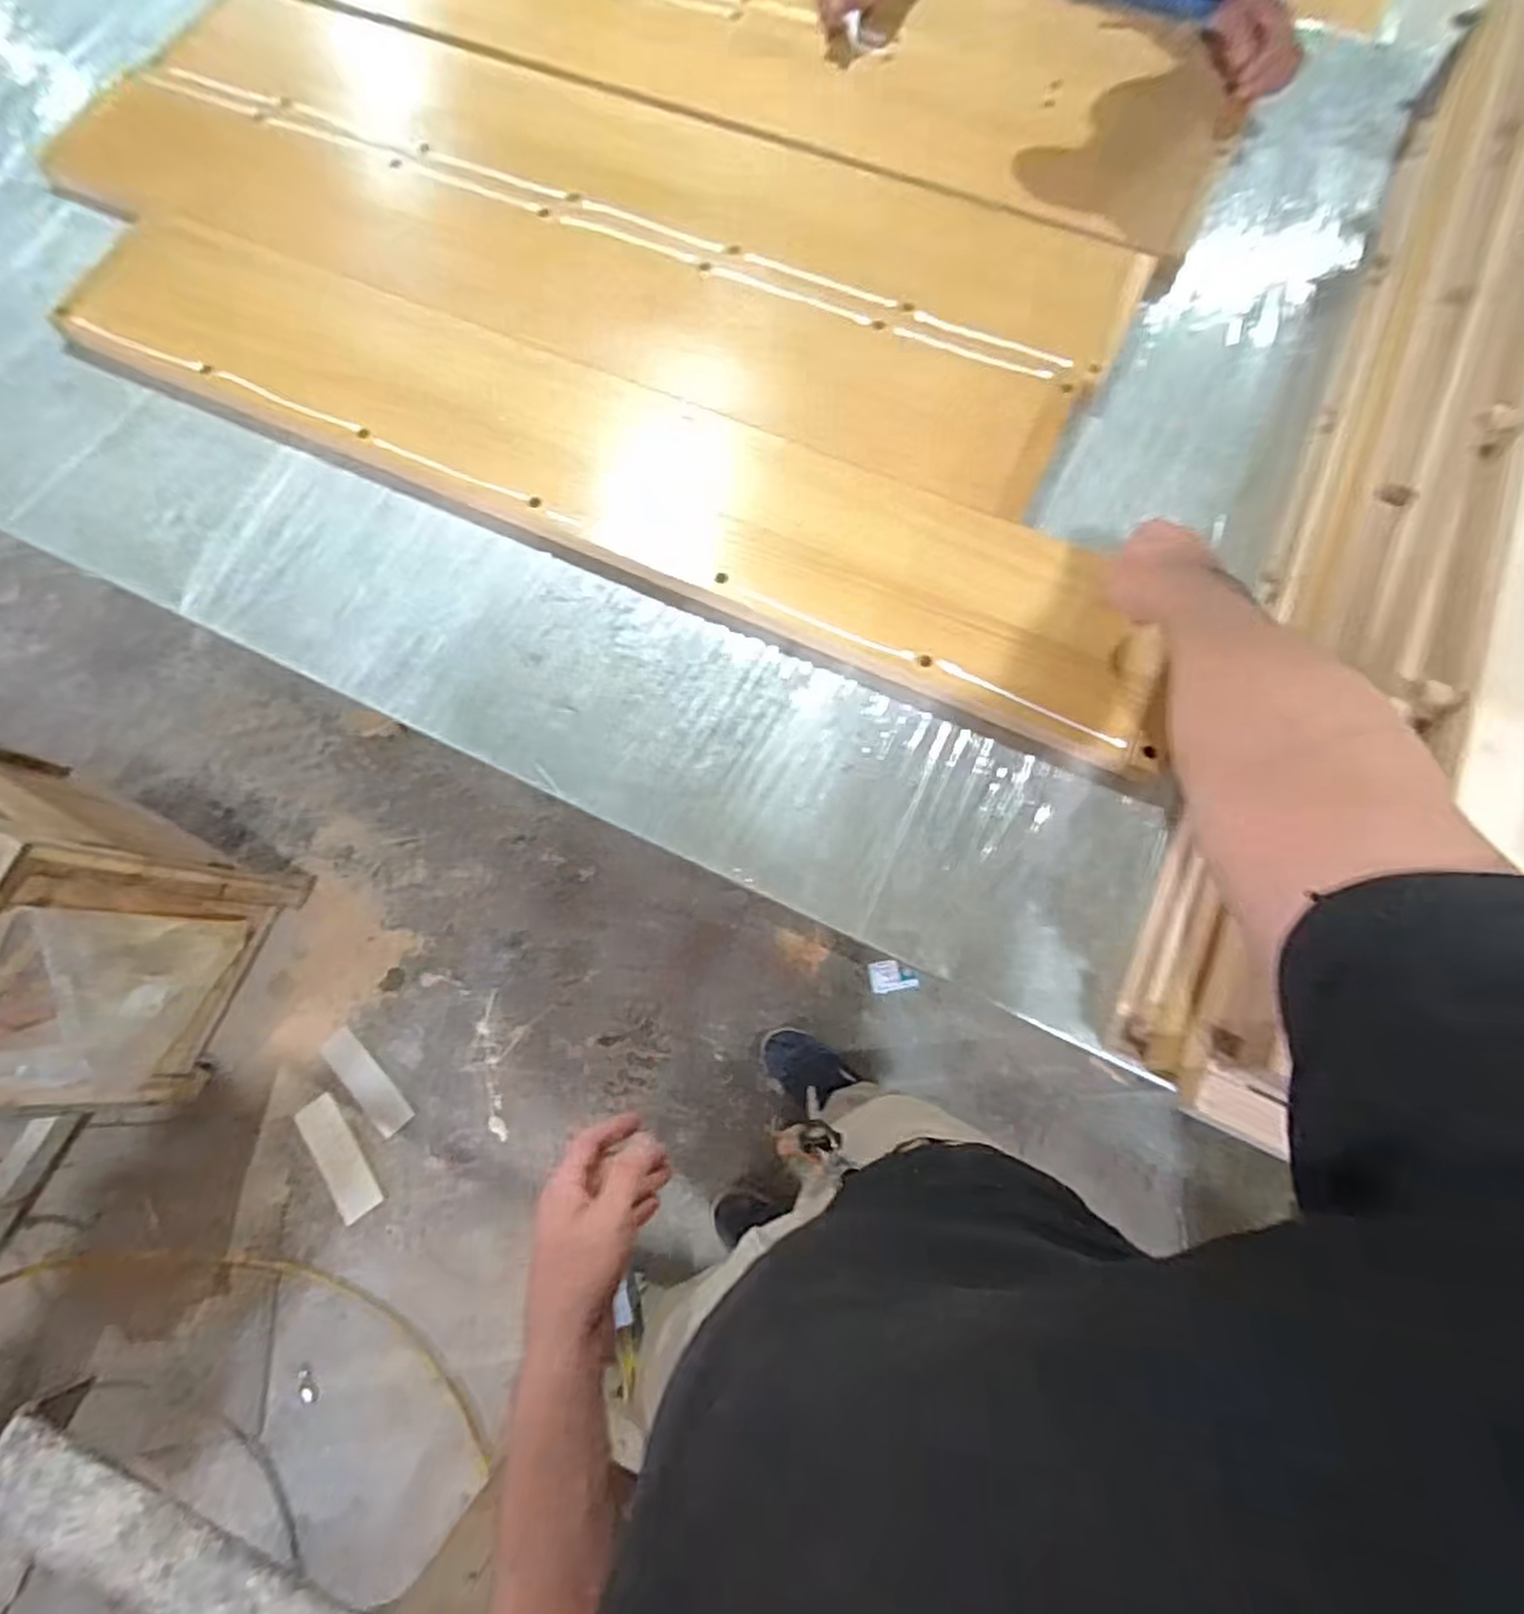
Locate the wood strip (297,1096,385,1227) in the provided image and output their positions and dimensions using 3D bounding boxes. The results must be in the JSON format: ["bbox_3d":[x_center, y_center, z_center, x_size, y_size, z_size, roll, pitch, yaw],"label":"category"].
[{"bbox_3d":[-0.733,0.607,1.316,0.071,0.015,0.211,-34,75,-8],"label":"wood strip"}]

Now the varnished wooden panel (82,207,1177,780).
[{"bbox_3d":[-0.169,-0.349,0.729,1.122,0.025,0.201,25,75,8],"label":"varnished wooden panel"}]

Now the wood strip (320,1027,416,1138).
[{"bbox_3d":[-0.709,0.495,1.358,0.211,0.011,0.060,41,78,16],"label":"wood strip"}]

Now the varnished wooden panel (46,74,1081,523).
[{"bbox_3d":[-0.254,-0.565,0.796,1.145,0.026,0.176,23,75,9],"label":"varnished wooden panel"}]

